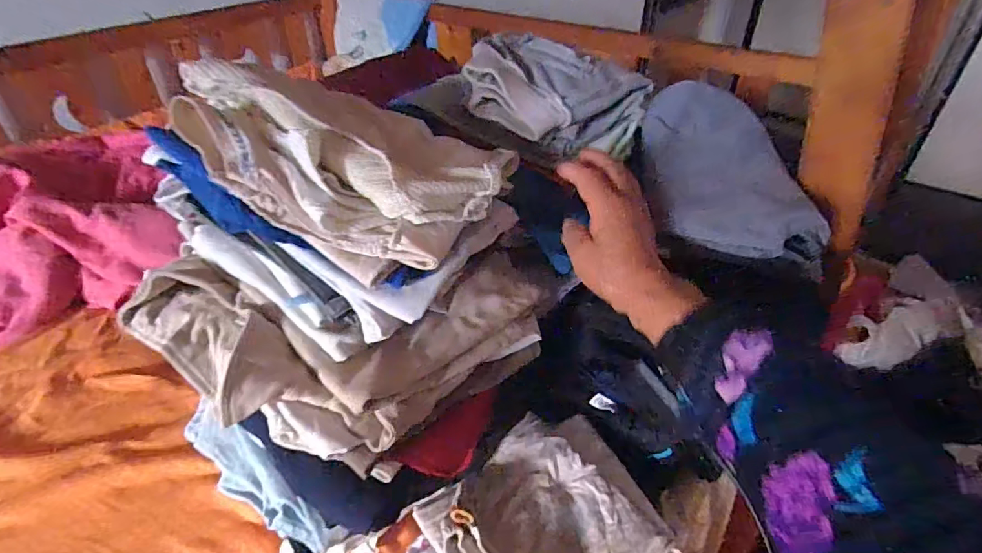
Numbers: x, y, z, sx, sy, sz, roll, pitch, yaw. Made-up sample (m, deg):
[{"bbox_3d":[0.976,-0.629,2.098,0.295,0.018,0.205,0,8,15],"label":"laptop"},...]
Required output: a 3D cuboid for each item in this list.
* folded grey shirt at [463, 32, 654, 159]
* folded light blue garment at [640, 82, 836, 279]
[{"bbox_3d":[0.068,-0.191,0.542,0.173,0.079,0.139,16,41,20],"label":"folded grey shirt"},{"bbox_3d":[0.229,-0.110,0.503,0.136,0.020,0.221,-4,60,0],"label":"folded light blue garment"}]

